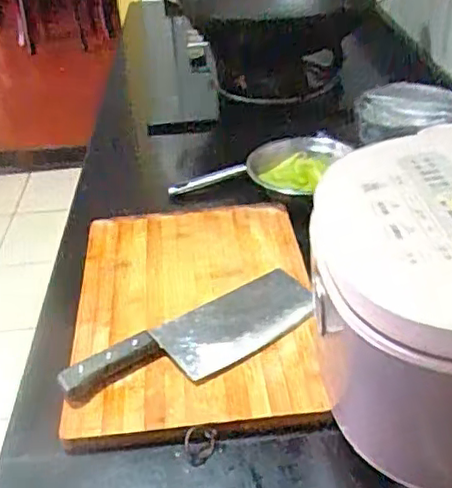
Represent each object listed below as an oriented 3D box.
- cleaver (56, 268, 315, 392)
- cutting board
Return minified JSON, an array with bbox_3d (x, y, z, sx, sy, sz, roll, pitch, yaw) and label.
[{"bbox_3d":[-0.019,0.090,0.620,0.275,0.030,0.090,-29,41,-29],"label":"cleaver"},{"bbox_3d":[-0.035,0.062,0.678,0.250,0.017,0.355,-6,35,0],"label":"cutting board"}]

